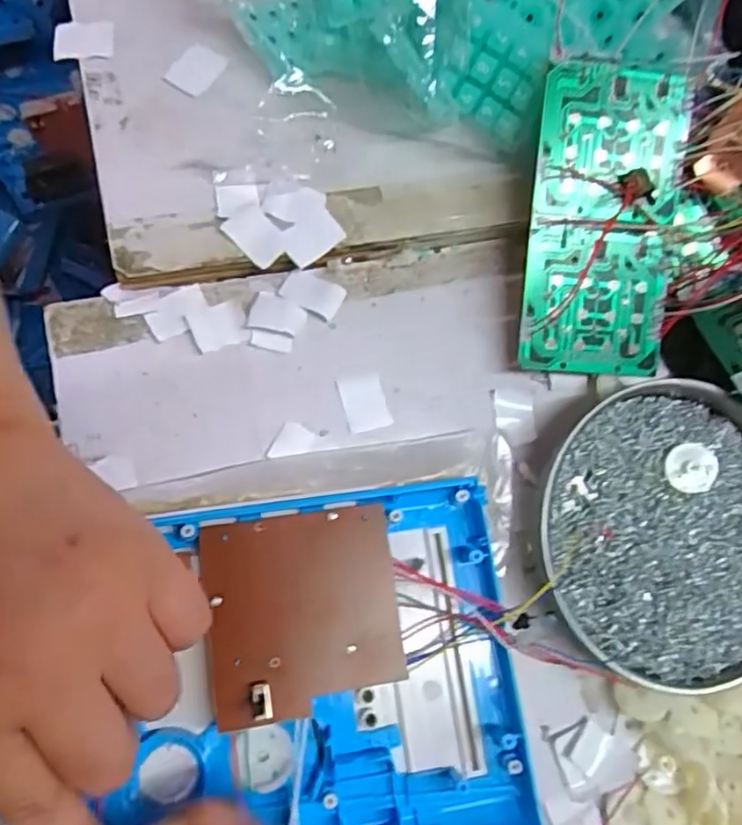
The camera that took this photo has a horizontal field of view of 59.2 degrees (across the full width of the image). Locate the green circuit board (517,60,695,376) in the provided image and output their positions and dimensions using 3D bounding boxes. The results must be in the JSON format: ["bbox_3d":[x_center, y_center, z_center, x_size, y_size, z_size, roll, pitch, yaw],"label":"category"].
[{"bbox_3d":[0.112,-0.091,0.315,0.072,0.006,0.142,3,97,-7],"label":"green circuit board"}]

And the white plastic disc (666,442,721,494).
[{"bbox_3d":[0.156,0.027,0.317,0.026,0.004,0.023,-2,76,-8],"label":"white plastic disc"}]

